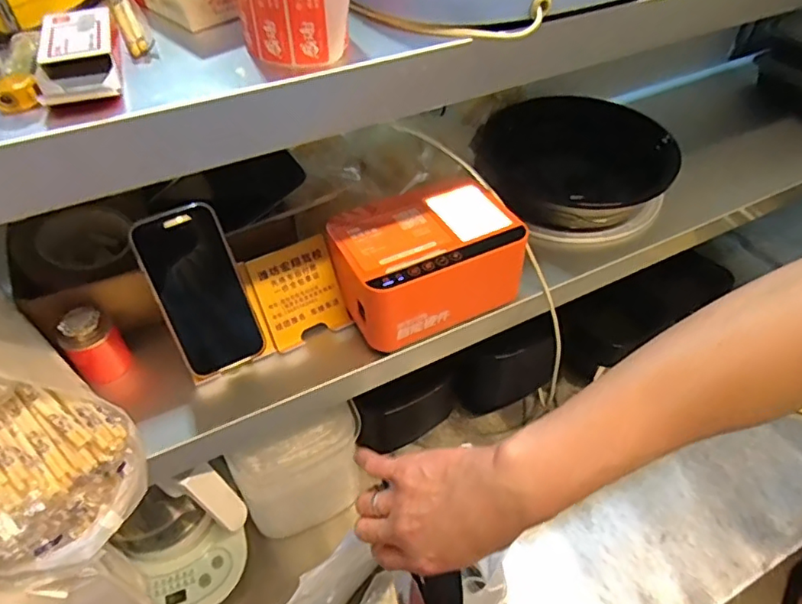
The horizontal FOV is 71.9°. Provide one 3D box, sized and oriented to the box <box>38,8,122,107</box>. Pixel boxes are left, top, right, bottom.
[{"bbox_3d":[-0.177,-0.136,0.302,0.037,0.013,0.090,-16,49,-14],"label":"box"}]

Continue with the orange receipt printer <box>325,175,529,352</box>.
[{"bbox_3d":[0.021,-0.045,0.543,0.168,0.077,0.132,-23,51,-19],"label":"orange receipt printer"}]

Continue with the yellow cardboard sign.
[{"bbox_3d":[-0.097,-0.008,0.533,0.079,0.090,0.007,-24,19,-23],"label":"yellow cardboard sign"}]

